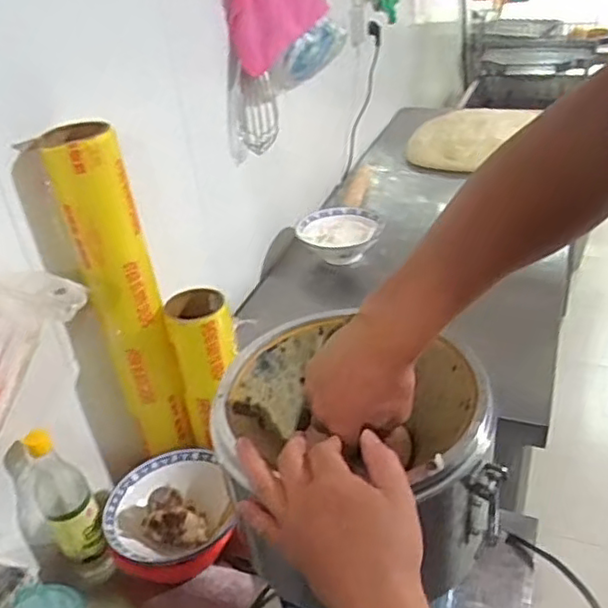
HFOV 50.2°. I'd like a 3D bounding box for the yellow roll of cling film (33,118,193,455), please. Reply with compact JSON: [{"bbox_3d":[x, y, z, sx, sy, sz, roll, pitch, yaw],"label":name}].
[{"bbox_3d":[-0.247,-0.001,0.897,0.094,0.471,0.090,-20,35,-19],"label":"yellow roll of cling film"}]

